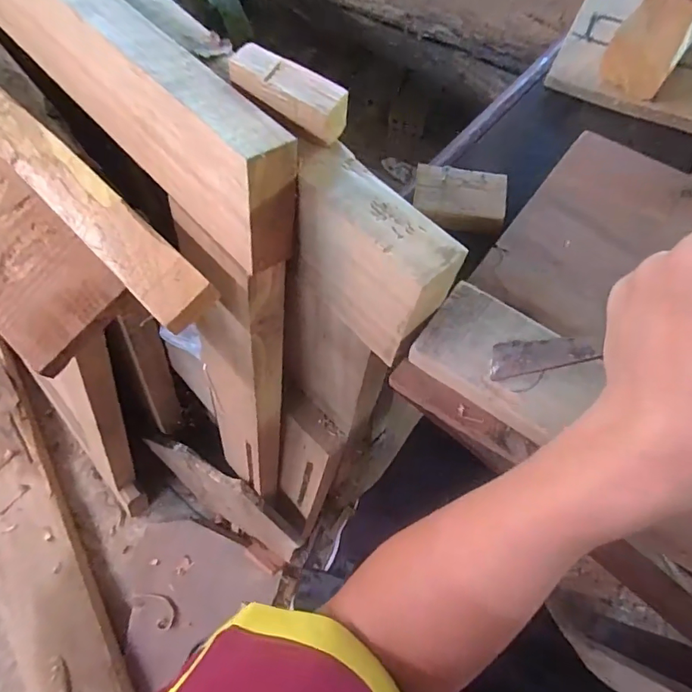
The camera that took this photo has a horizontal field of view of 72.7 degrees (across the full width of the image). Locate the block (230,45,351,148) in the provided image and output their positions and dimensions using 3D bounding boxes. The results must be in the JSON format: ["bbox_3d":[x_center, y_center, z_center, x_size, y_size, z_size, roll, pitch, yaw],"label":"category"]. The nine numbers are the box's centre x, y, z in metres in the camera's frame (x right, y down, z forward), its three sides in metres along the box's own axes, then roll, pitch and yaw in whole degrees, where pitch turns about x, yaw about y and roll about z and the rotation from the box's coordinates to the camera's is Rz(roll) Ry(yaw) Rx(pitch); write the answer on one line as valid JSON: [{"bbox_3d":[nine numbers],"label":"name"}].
[{"bbox_3d":[-0.033,-0.149,0.279,0.069,0.027,0.028,33,74,13],"label":"block"}]

